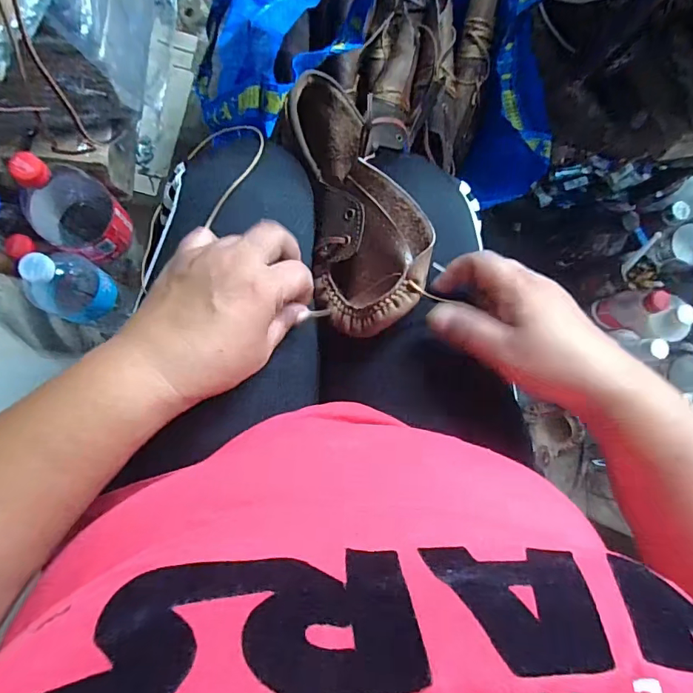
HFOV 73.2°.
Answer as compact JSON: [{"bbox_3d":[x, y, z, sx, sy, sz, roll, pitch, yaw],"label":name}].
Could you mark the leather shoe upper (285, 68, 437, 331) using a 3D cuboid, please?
[{"bbox_3d":[0.004,-0.120,0.374,0.076,0.071,0.232,-11,65,-8],"label":"leather shoe upper"}]

